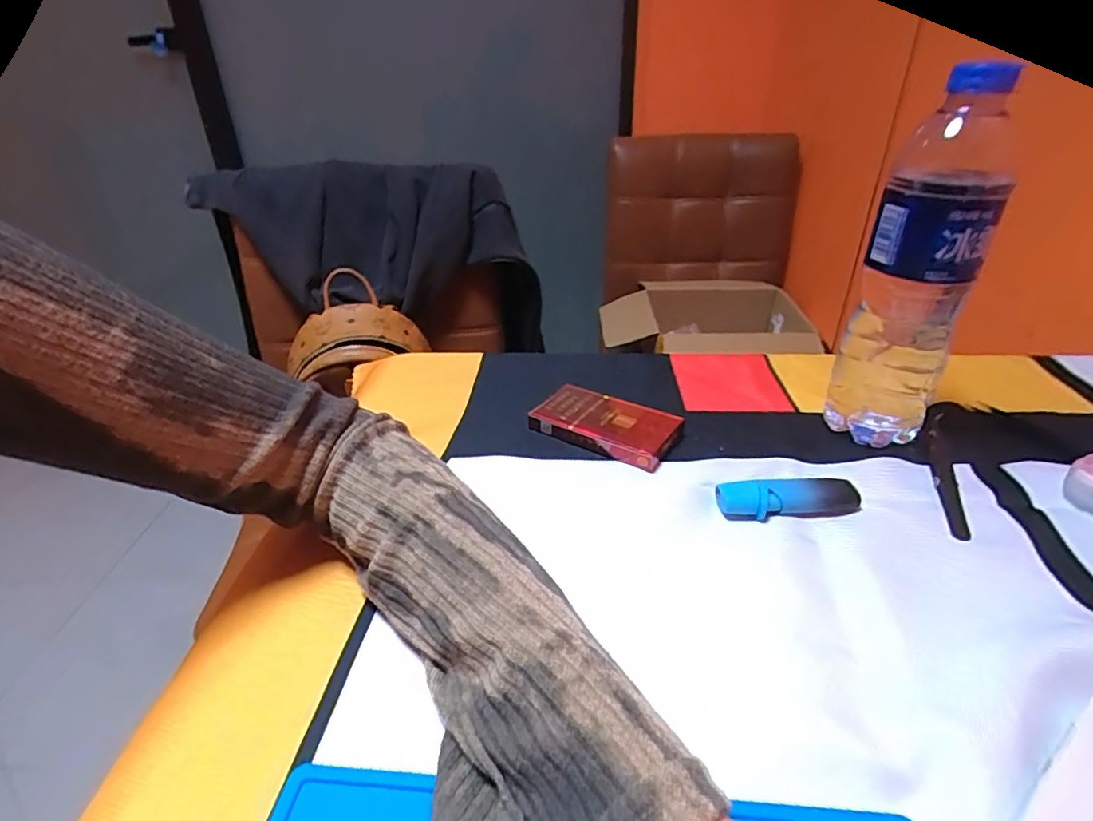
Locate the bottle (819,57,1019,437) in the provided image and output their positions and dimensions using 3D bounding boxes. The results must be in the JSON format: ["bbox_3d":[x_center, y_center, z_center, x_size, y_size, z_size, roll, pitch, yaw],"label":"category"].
[{"bbox_3d":[0.228,-0.078,0.351,0.060,0.217,0.056,19,37,30],"label":"bottle"}]

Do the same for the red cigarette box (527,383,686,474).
[{"bbox_3d":[0.042,0.010,0.412,0.102,0.017,0.052,16,36,26],"label":"red cigarette box"}]

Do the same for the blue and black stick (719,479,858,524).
[{"bbox_3d":[0.146,0.053,0.342,0.084,0.013,0.022,-3,31,-2],"label":"blue and black stick"}]

